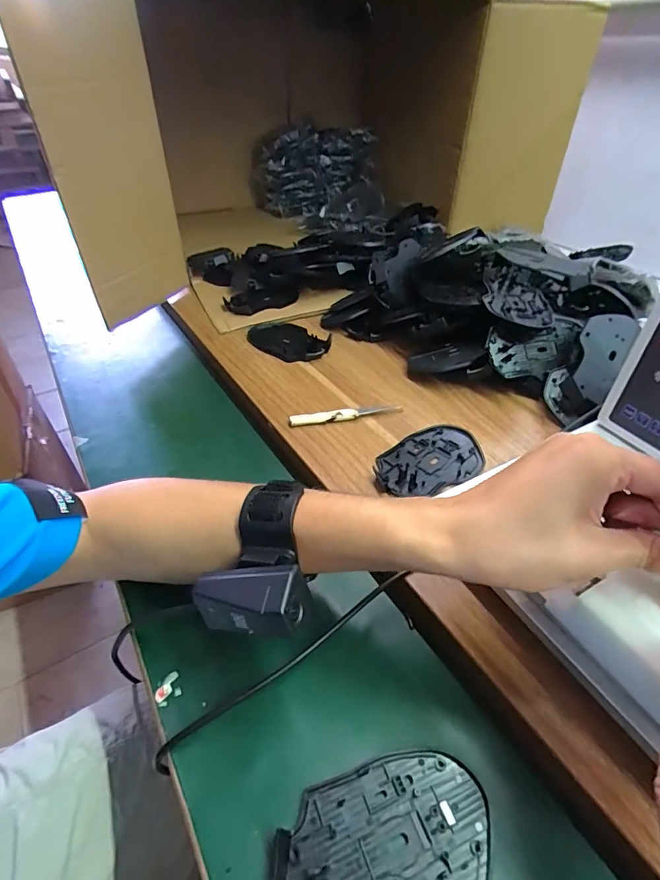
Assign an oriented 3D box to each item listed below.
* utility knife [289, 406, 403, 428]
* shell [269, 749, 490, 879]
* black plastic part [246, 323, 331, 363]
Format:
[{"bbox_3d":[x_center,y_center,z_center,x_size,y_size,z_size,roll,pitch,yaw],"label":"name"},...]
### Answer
[{"bbox_3d":[0.017,-0.027,0.470,0.120,0.009,0.015,-9,41,-9],"label":"utility knife"},{"bbox_3d":[0.029,0.214,0.236,0.113,0.006,0.072,-9,41,-9],"label":"shell"},{"bbox_3d":[-0.055,-0.131,0.586,0.075,0.012,0.117,-33,50,-32],"label":"black plastic part"}]

